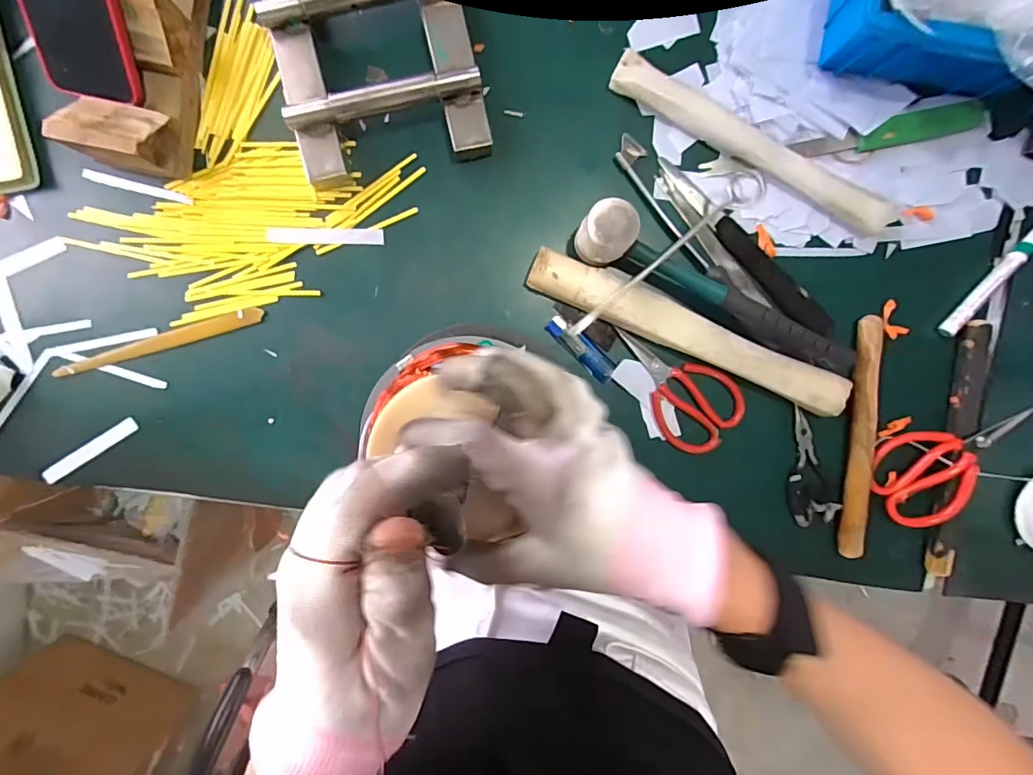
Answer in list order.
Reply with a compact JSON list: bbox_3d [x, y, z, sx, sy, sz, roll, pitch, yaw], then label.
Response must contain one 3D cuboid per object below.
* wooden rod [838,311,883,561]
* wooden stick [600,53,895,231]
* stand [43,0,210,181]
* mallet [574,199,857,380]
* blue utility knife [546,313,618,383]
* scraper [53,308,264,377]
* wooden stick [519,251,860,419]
[{"bbox_3d":[0.357,0.054,0.493,0.025,0.023,0.249,0,94,-1],"label":"wooden rod"},{"bbox_3d":[0.232,-0.233,0.460,0.305,0.032,0.031,30,93,-3],"label":"wooden stick"},{"bbox_3d":[-0.339,-0.304,0.425,0.082,0.066,0.205,11,94,-2],"label":"stand"},{"bbox_3d":[0.198,-0.084,0.453,0.304,0.070,0.044,26,93,-3],"label":"mallet"},{"bbox_3d":[0.066,-0.040,0.485,0.024,0.011,0.082,-44,94,2],"label":"blue utility knife"},{"bbox_3d":[-0.357,-0.044,0.479,0.206,0.007,0.019,-17,94,0],"label":"scraper"},{"bbox_3d":[0.170,-0.056,0.474,0.327,0.032,0.049,22,93,-3],"label":"wooden stick"}]

